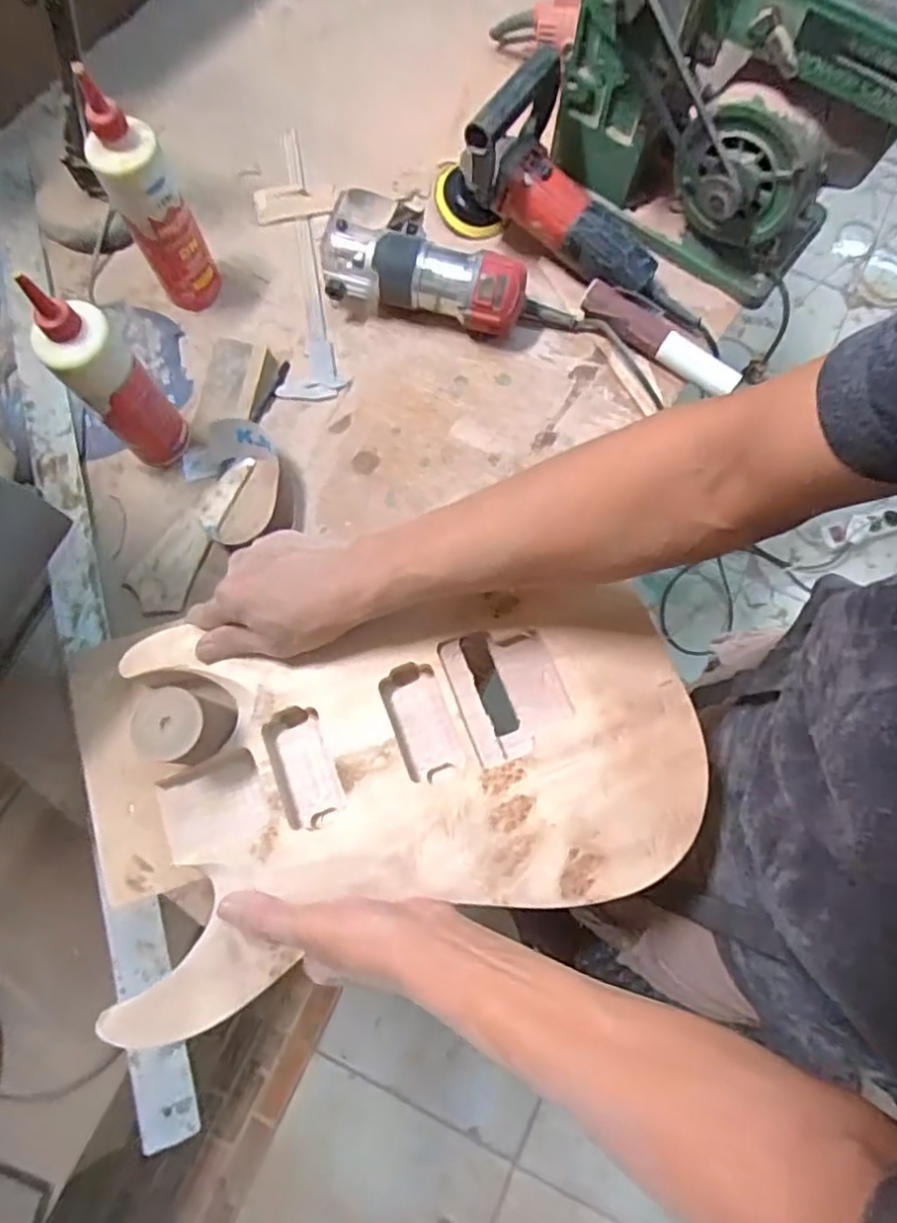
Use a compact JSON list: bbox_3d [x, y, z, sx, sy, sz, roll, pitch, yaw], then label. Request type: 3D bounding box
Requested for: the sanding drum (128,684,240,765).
[{"bbox_3d":[-0.182,0.081,0.457,0.044,0.077,0.046,0,75,-1],"label":"sanding drum"}]

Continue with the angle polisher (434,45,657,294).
[{"bbox_3d":[0.112,-0.457,0.696,0.271,0.160,0.104,24,76,5],"label":"angle polisher"}]

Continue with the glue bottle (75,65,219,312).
[{"bbox_3d":[-0.289,-0.396,0.644,0.063,0.231,0.055,-31,77,-9],"label":"glue bottle"}]

